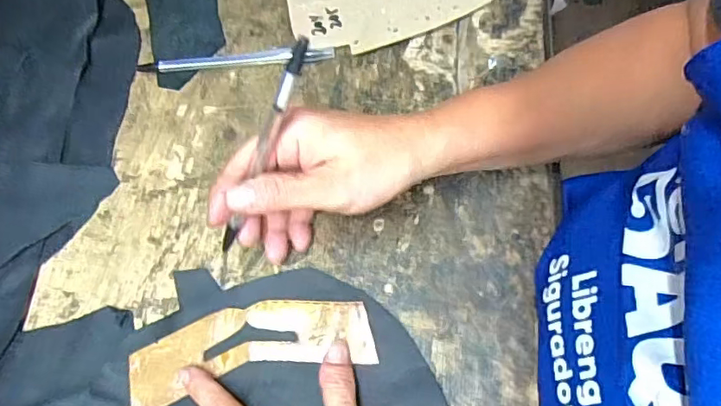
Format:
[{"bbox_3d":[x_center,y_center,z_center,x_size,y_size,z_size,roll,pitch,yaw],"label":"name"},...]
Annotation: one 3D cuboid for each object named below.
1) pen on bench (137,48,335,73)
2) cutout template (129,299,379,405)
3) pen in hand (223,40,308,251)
[{"bbox_3d":[-0.093,-0.108,0.401,0.144,0.010,0.012,-5,67,1],"label":"pen on bench"},{"bbox_3d":[-0.066,0.086,0.323,0.142,0.004,0.048,-13,68,-2],"label":"cutout template"},{"bbox_3d":[-0.051,-0.023,0.273,0.006,0.132,0.004,40,34,17],"label":"pen in hand"}]

